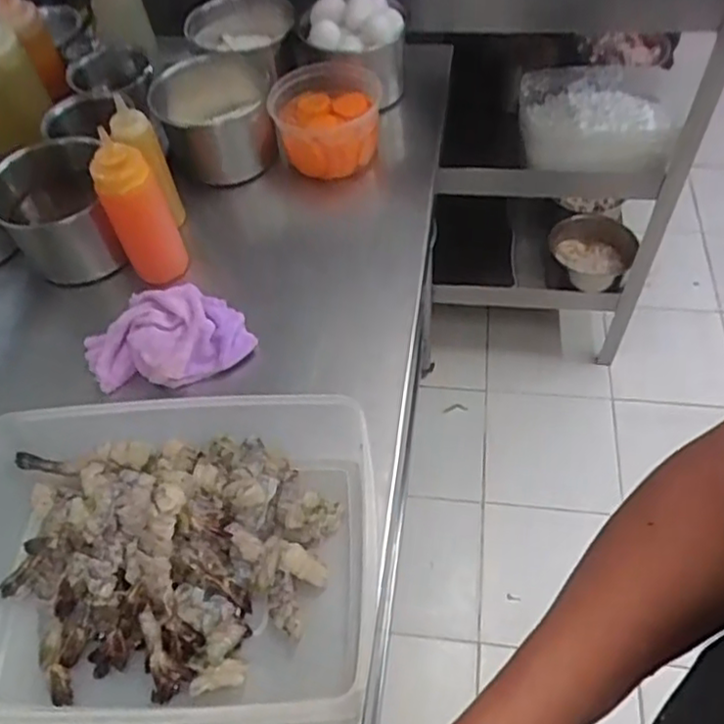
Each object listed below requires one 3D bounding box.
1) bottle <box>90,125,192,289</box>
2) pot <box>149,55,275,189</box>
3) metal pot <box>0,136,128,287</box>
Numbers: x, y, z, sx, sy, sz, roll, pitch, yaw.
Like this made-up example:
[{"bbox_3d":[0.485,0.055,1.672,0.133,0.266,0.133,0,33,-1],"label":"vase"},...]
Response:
[{"bbox_3d":[-0.243,-0.162,0.750,0.047,0.175,0.059,21,58,18],"label":"bottle"},{"bbox_3d":[-0.190,-0.314,0.879,0.148,0.108,0.132,-8,54,-2],"label":"pot"},{"bbox_3d":[-0.354,-0.165,0.797,0.127,0.123,0.109,-16,55,-7],"label":"metal pot"}]

